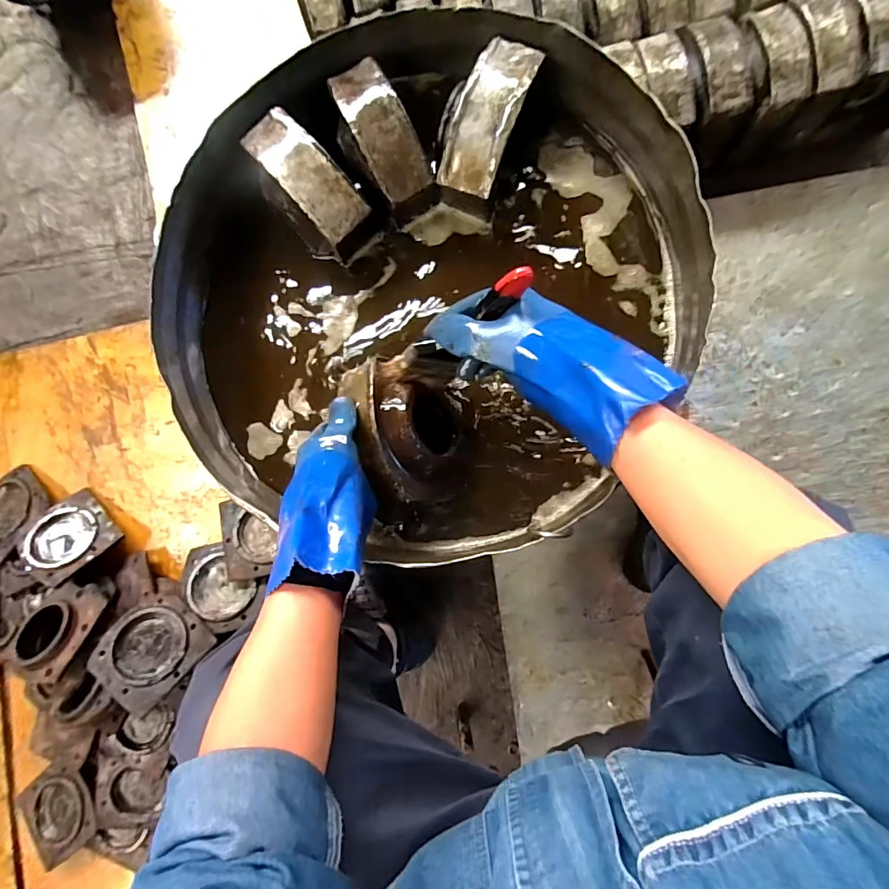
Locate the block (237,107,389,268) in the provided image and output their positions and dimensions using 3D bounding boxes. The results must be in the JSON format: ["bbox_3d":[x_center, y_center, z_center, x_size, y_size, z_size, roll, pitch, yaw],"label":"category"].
[{"bbox_3d":[-0.152,-0.281,0.512,0.077,0.055,0.160,-39,102,1],"label":"block"}]

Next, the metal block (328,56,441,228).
[{"bbox_3d":[-0.073,-0.339,0.523,0.076,0.057,0.169,-29,98,3],"label":"metal block"}]

